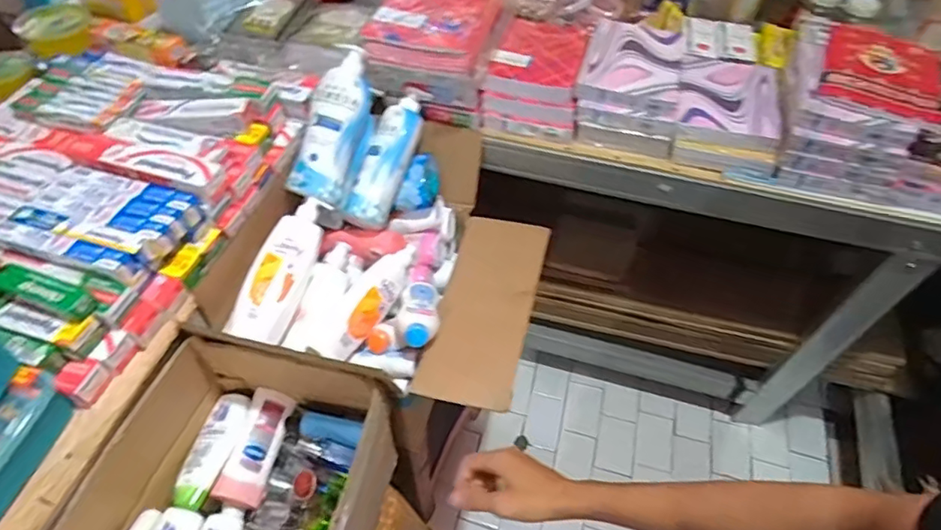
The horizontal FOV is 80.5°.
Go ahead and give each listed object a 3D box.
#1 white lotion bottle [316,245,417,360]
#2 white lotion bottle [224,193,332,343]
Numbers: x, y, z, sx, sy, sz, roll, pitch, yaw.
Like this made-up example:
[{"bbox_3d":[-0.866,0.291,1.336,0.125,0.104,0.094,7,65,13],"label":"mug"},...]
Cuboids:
[{"bbox_3d":[-0.157,0.050,0.855,0.065,0.038,0.220,21,55,14],"label":"white lotion bottle"},{"bbox_3d":[-0.273,0.003,0.819,0.079,0.044,0.229,14,68,9],"label":"white lotion bottle"}]

